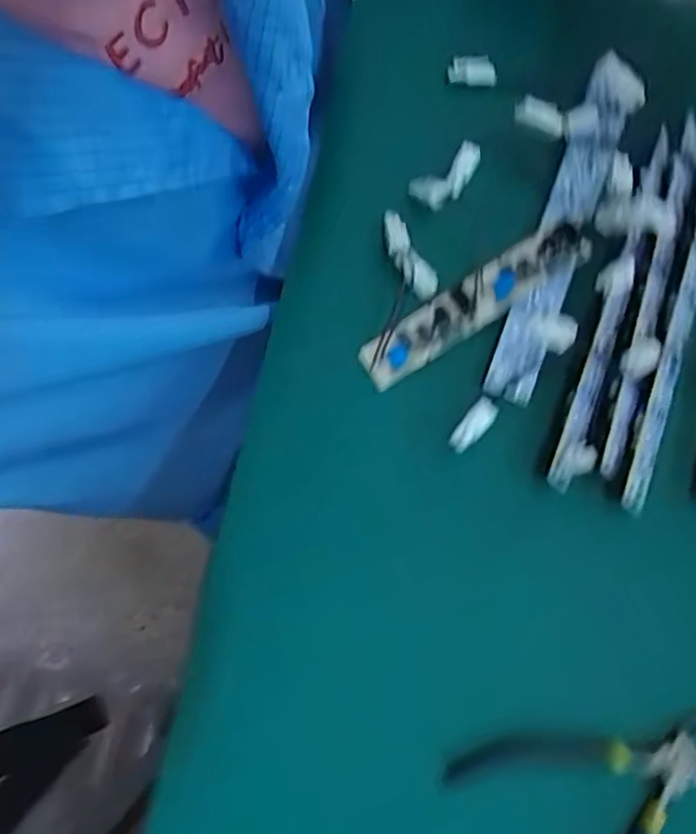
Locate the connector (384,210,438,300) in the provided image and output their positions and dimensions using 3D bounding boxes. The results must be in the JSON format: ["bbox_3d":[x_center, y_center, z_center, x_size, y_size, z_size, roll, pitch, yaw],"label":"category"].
[{"bbox_3d":[0.031,-0.088,0.341,0.018,0.013,0.051,-29,80,-5],"label":"connector"}]

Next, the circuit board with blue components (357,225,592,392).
[{"bbox_3d":[0.065,-0.061,0.335,0.129,0.013,0.028,-31,80,-5],"label":"circuit board with blue components"}]

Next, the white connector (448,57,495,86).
[{"bbox_3d":[0.070,-0.196,0.362,0.026,0.008,0.015,8,79,3],"label":"white connector"}]

